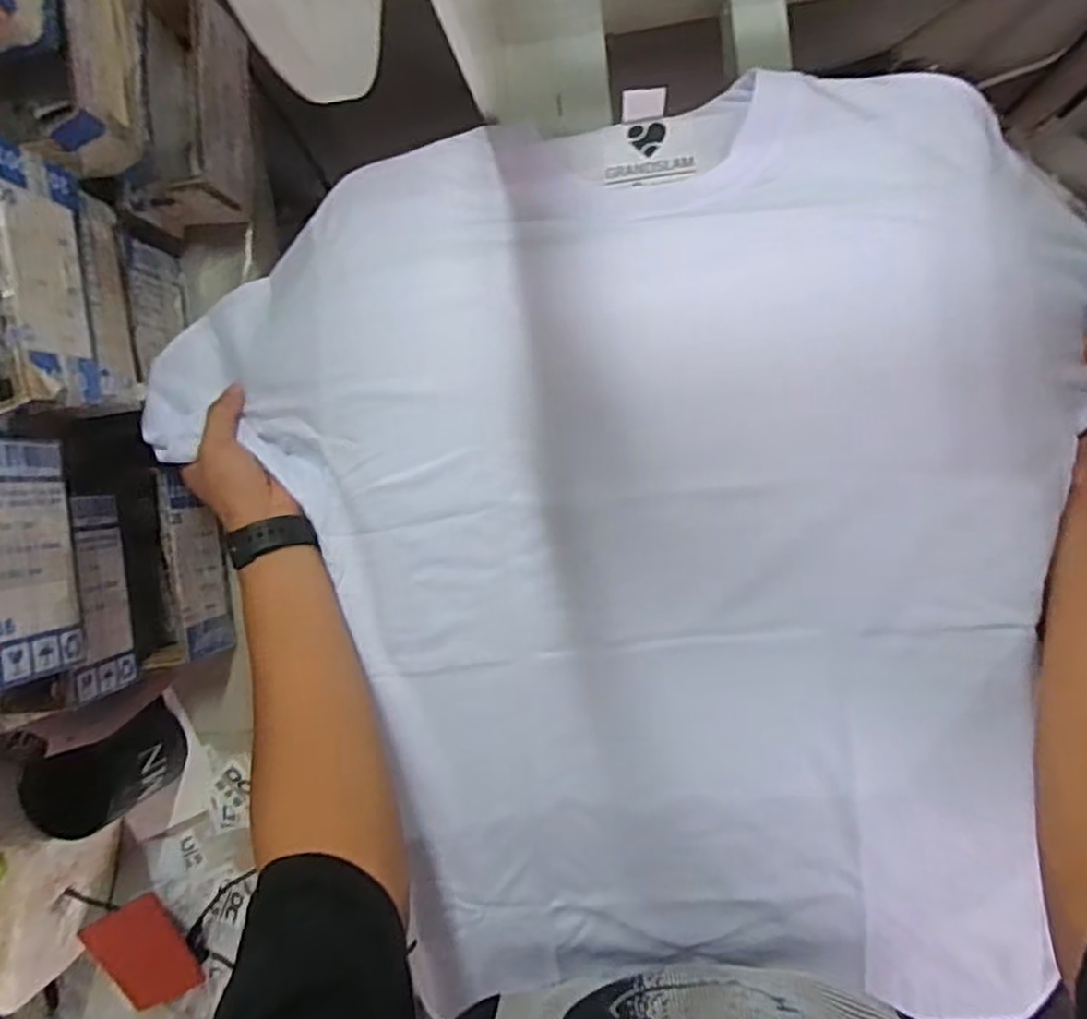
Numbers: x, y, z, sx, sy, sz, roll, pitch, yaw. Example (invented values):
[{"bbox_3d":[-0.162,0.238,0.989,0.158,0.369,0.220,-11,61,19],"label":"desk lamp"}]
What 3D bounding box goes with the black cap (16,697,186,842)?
[{"bbox_3d":[-0.365,0.220,0.609,0.081,0.094,0.072,-27,89,6],"label":"black cap"}]

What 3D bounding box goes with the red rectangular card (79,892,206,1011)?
[{"bbox_3d":[-0.354,0.395,0.643,0.067,0.009,0.094,-29,93,-13],"label":"red rectangular card"}]

